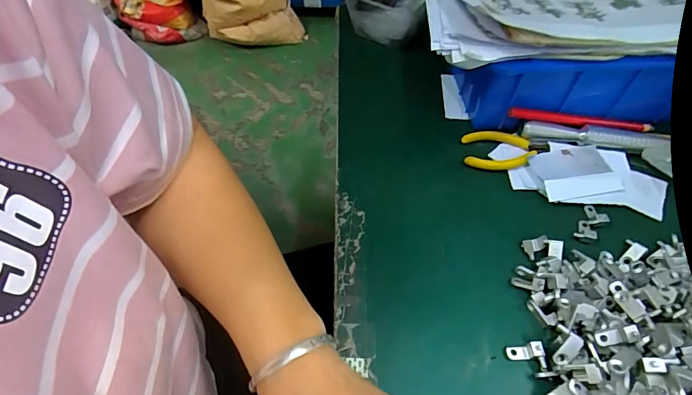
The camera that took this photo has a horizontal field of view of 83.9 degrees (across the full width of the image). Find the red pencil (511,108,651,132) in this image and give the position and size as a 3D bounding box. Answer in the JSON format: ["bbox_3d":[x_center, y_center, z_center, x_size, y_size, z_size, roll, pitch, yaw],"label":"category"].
[{"bbox_3d":[0.235,-0.076,0.382,0.159,0.010,0.013,4,52,-9],"label":"red pencil"}]

